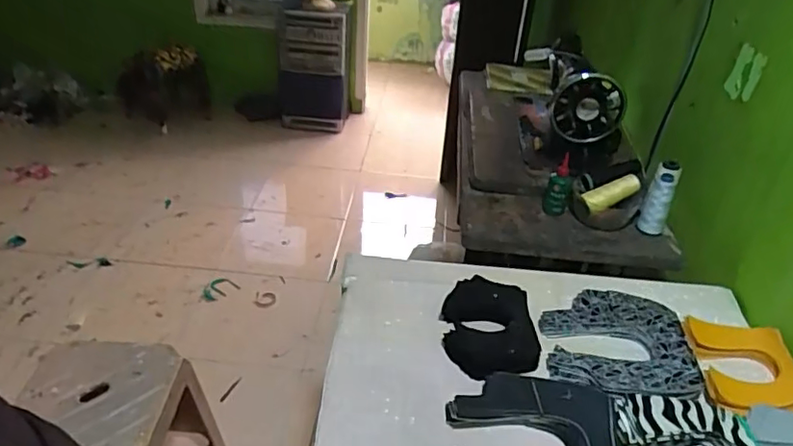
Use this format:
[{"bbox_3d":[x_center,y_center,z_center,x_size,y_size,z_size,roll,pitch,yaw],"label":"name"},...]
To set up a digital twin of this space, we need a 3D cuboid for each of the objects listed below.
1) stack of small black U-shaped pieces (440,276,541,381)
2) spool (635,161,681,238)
[{"bbox_3d":[0.128,0.143,0.808,0.122,0.019,0.176,4,34,-1],"label":"stack of small black U-shaped pieces"},{"bbox_3d":[0.472,-0.041,1.035,0.046,0.125,0.041,20,37,22],"label":"spool"}]

